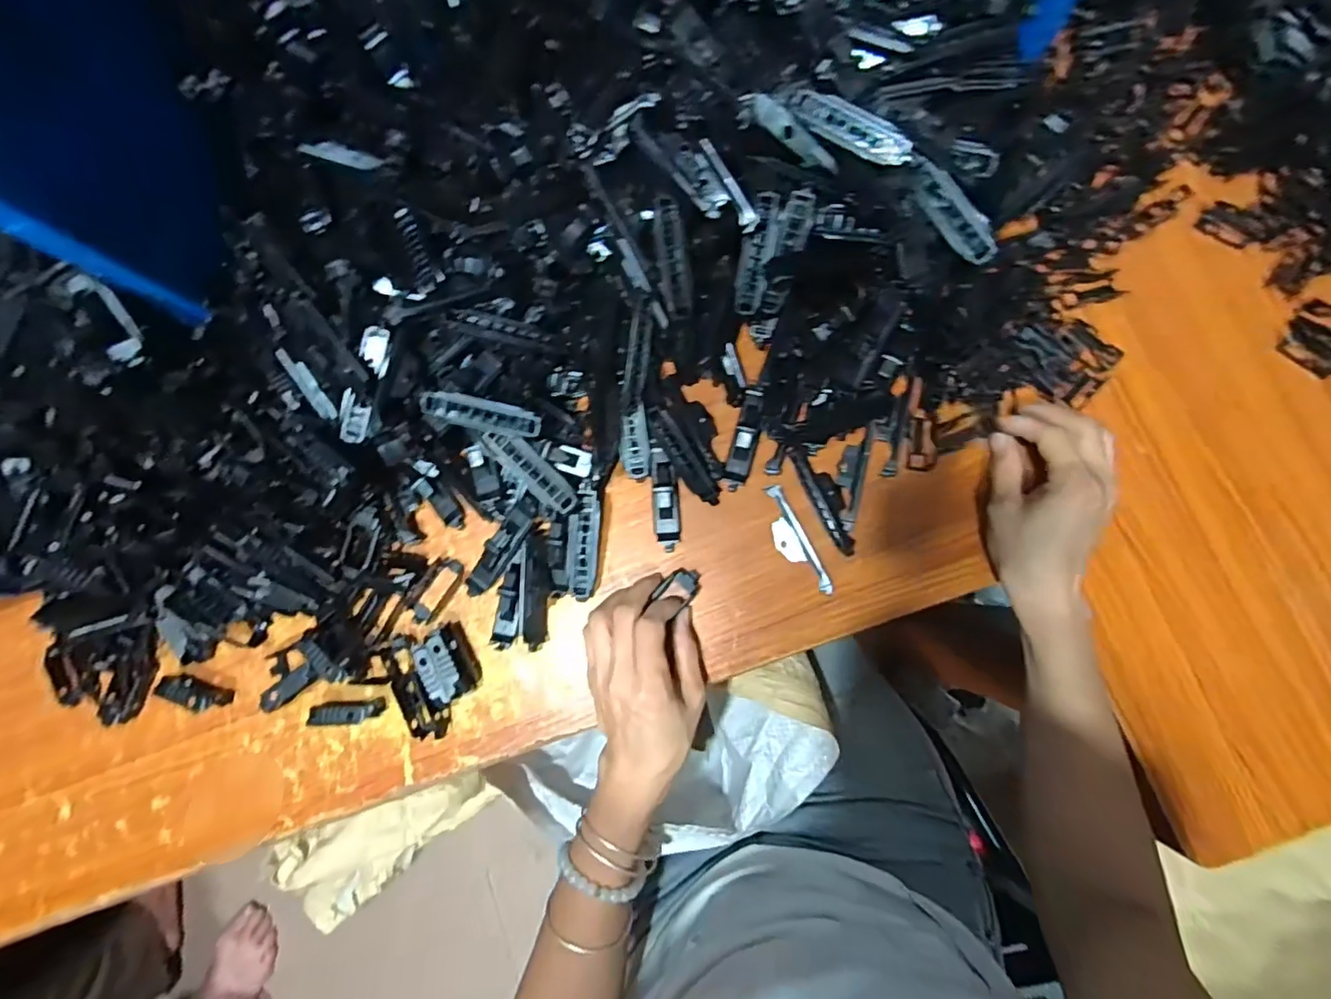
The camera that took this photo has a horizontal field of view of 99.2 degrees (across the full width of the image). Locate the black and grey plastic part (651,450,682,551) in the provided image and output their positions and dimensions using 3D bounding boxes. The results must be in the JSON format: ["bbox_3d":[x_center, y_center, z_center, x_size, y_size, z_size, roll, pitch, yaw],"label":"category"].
[{"bbox_3d":[0.000,0.000,0.404,0.018,0.008,0.071,-4,82,3],"label":"black and grey plastic part"}]

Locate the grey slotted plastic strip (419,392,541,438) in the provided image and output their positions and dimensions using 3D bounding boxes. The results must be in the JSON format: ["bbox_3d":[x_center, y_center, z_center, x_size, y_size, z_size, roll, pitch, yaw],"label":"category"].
[{"bbox_3d":[-0.119,-0.056,0.369,0.074,0.011,0.018,12,88,-8],"label":"grey slotted plastic strip"}]

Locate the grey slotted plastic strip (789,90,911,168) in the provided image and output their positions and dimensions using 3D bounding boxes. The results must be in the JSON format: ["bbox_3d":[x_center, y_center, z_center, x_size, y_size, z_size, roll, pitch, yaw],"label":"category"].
[{"bbox_3d":[0.111,-0.223,0.340,0.076,0.004,0.020,33,110,8],"label":"grey slotted plastic strip"}]

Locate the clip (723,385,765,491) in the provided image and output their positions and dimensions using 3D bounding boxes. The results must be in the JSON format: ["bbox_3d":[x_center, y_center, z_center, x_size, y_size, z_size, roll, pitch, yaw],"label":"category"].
[{"bbox_3d":[0.058,-0.043,0.405,0.017,0.010,0.073,14,83,5],"label":"clip"}]

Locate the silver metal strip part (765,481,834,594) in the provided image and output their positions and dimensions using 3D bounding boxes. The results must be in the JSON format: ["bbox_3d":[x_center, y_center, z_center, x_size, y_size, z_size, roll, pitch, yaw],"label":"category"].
[{"bbox_3d":[0.087,0.029,0.388,0.020,0.018,0.080,-27,82,0],"label":"silver metal strip part"}]

